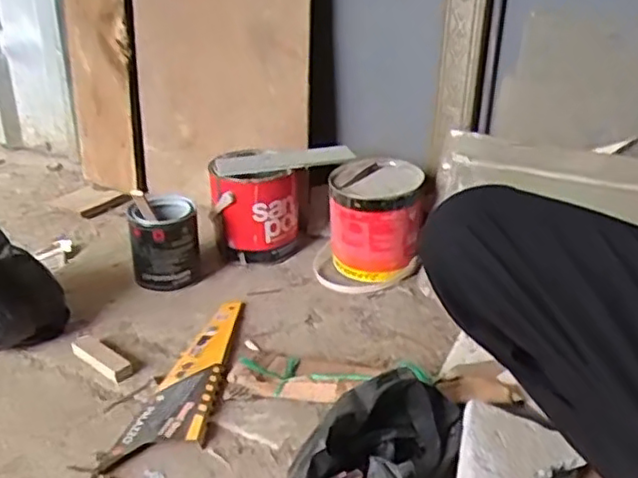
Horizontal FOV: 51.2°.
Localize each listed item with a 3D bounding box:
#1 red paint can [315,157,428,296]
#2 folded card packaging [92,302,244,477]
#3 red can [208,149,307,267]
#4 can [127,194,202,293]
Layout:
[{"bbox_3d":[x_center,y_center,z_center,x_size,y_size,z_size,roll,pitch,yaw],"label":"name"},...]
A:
[{"bbox_3d":[0.086,-0.024,1.107,0.180,0.159,0.183,2,28,5],"label":"red paint can"},{"bbox_3d":[-0.159,0.182,0.876,0.094,0.018,0.343,7,29,14],"label":"folded card packaging"},{"bbox_3d":[-0.103,-0.058,1.174,0.163,0.163,0.142,-2,28,-4],"label":"red can"},{"bbox_3d":[-0.249,0.011,1.084,0.105,0.134,0.100,-7,29,-13],"label":"can"}]

